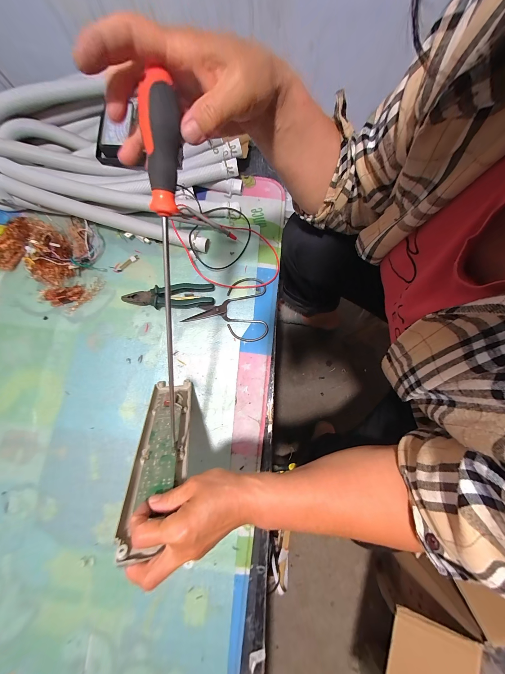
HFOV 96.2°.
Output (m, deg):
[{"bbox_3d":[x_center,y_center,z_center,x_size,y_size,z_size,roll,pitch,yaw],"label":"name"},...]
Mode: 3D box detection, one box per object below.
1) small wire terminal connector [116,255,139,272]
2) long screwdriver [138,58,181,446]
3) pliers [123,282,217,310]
[{"bbox_3d":[-0.297,-0.175,0.535,0.059,0.005,0.016,-37,82,-7],"label":"small wire terminal connector"},{"bbox_3d":[-0.099,-0.077,0.249,0.035,0.028,0.295,13,124,2],"label":"long screwdriver"},{"bbox_3d":[-0.183,-0.090,0.503,0.192,0.027,0.054,-4,80,-1],"label":"pliers"}]

